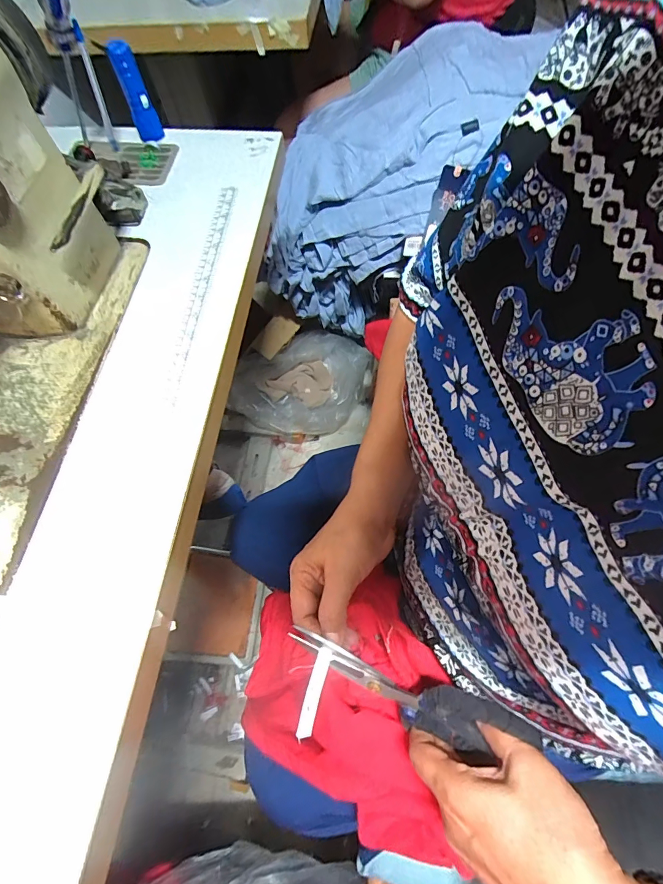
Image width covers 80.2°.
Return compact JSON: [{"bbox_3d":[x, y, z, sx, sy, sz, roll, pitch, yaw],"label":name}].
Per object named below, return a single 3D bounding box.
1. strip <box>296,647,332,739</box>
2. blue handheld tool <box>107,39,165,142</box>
[{"bbox_3d":[-0.013,0.184,0.290,0.011,0.004,0.060,15,75,8],"label":"strip"},{"bbox_3d":[-0.239,-0.428,0.481,0.030,0.095,0.025,-22,67,-8],"label":"blue handheld tool"}]

